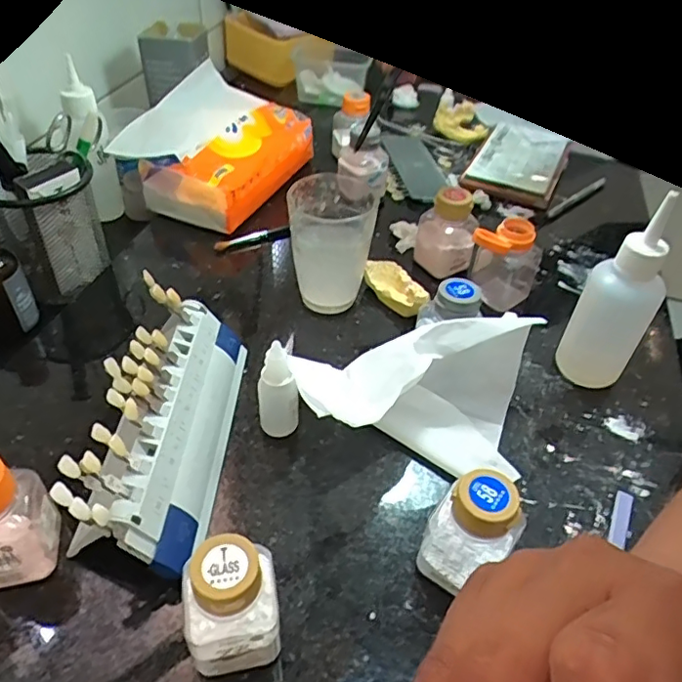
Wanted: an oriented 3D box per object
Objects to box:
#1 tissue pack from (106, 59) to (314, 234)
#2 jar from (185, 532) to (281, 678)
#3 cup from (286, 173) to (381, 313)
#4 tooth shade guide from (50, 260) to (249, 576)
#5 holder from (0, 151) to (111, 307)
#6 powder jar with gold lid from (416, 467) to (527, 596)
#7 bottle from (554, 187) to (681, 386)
[{"bbox_3d":[-0.116,-0.199,0.575,0.136,0.068,0.176,21,46,16],"label":"tissue pack"},{"bbox_3d":[-0.049,0.121,0.260,0.039,0.070,0.036,-7,45,-13],"label":"jar"},{"bbox_3d":[-0.009,-0.073,0.449,0.063,0.093,0.065,3,44,-3],"label":"cup"},{"bbox_3d":[-0.107,0.042,0.342,0.037,0.090,0.170,-25,38,25],"label":"tooth shade guide"},{"bbox_3d":[-0.238,-0.092,0.469,0.068,0.096,0.072,16,45,11],"label":"holder"},{"bbox_3d":[0.064,0.098,0.290,0.038,0.072,0.032,28,48,23],"label":"powder jar with gold lid"},{"bbox_3d":[0.185,-0.022,0.383,0.047,0.142,0.040,30,49,24],"label":"bottle"}]

